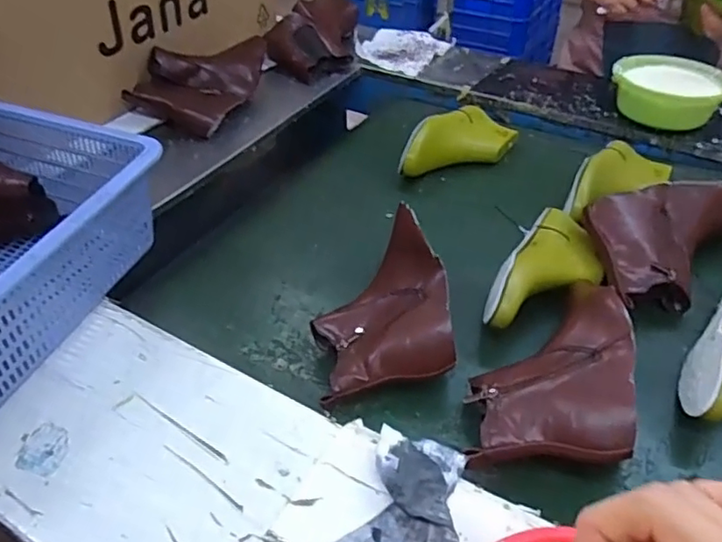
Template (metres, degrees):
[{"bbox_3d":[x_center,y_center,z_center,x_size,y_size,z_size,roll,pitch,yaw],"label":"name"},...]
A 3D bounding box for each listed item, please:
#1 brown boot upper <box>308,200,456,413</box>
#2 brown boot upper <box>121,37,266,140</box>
[{"bbox_3d":[0.019,0.035,0.685,0.153,0.101,0.218,-7,44,-4],"label":"brown boot upper"},{"bbox_3d":[-0.281,-0.366,1.079,0.144,0.099,0.279,17,47,20],"label":"brown boot upper"}]

